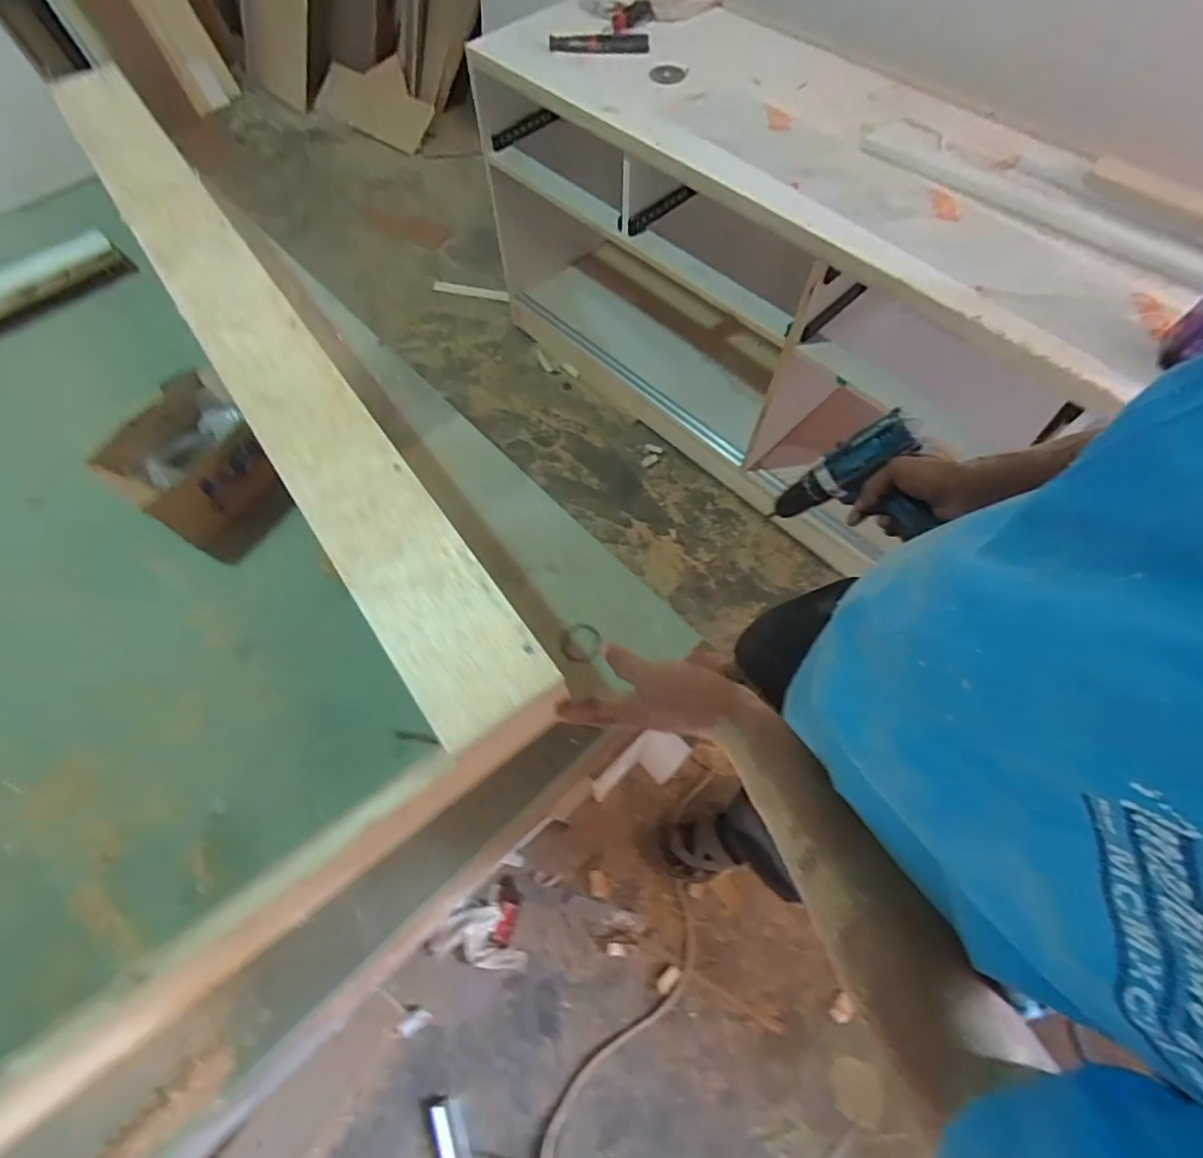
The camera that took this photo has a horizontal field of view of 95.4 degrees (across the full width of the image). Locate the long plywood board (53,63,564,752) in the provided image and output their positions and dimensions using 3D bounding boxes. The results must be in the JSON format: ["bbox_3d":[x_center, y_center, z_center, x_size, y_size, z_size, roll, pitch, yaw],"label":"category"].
[{"bbox_3d":[-0.389,-0.288,0.595,0.102,0.021,1.059,-34,69,-13],"label":"long plywood board"}]

